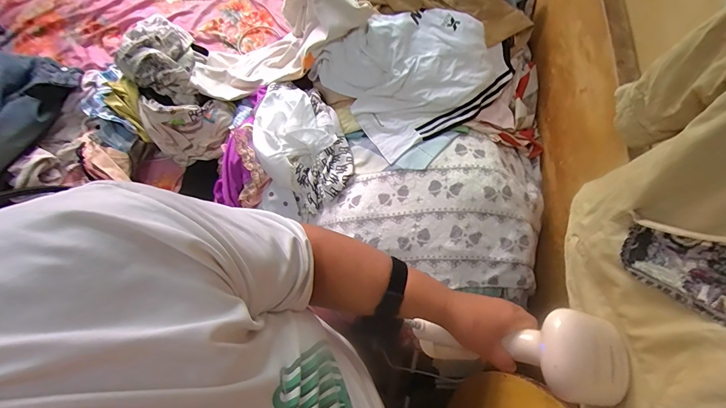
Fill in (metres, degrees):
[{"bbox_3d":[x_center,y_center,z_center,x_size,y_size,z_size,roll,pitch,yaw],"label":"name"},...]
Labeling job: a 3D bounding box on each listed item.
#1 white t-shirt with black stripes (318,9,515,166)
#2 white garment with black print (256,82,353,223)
[{"bbox_3d":[0.150,-0.325,0.791,0.425,0.119,0.305,-26,71,-11],"label":"white t-shirt with black stripes"},{"bbox_3d":[-0.159,-0.146,0.861,0.222,0.153,0.325,-32,72,-13],"label":"white garment with black print"}]

